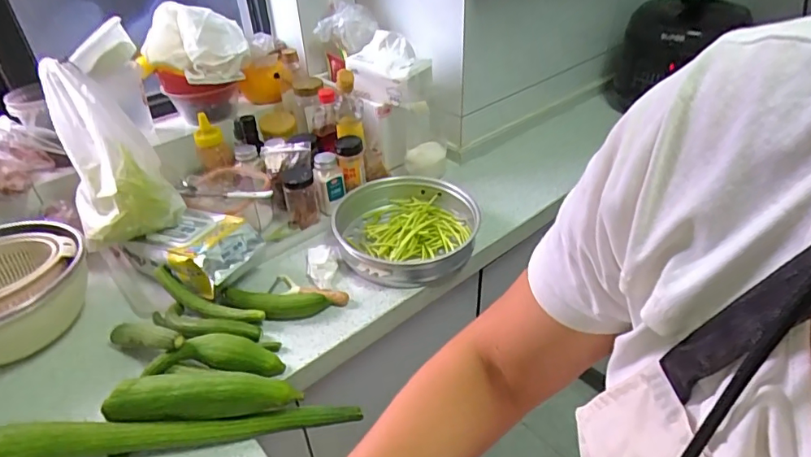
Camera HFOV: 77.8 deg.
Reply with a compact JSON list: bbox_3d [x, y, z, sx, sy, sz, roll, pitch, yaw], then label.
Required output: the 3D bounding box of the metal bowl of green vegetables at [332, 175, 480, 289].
[{"bbox_3d":[0.004,-0.004,0.896,0.246,0.061,0.247,-1,38,1],"label":"metal bowl of green vegetables"}]

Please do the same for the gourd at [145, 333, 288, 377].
[{"bbox_3d":[-0.258,0.179,0.687,0.177,0.053,0.055,-3,38,-2],"label":"gourd"}]

